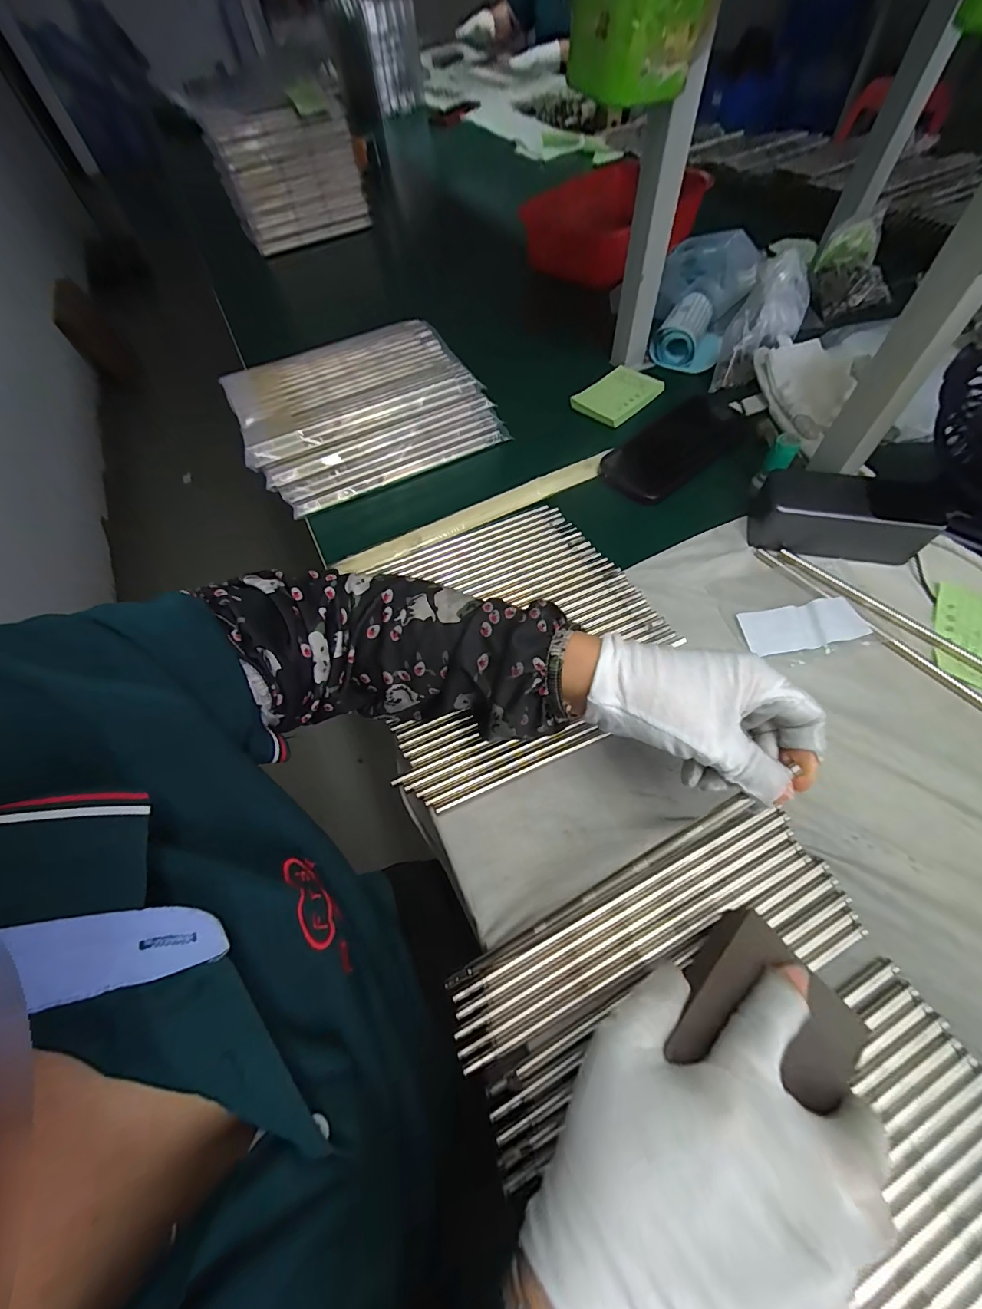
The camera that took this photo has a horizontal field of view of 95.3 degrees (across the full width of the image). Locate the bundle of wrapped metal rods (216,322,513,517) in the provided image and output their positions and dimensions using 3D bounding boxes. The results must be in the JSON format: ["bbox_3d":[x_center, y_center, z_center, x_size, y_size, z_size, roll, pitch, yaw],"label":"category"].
[{"bbox_3d":[-0.148,-0.284,0.510,0.260,0.069,0.194,-24,61,-10],"label":"bundle of wrapped metal rods"}]

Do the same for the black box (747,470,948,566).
[{"bbox_3d":[0.306,-0.123,0.391,0.133,0.047,0.057,11,62,11],"label":"black box"}]

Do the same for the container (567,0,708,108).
[{"bbox_3d":[0.108,-0.472,0.330,0.074,0.082,0.077,-36,64,-16],"label":"container"}]

